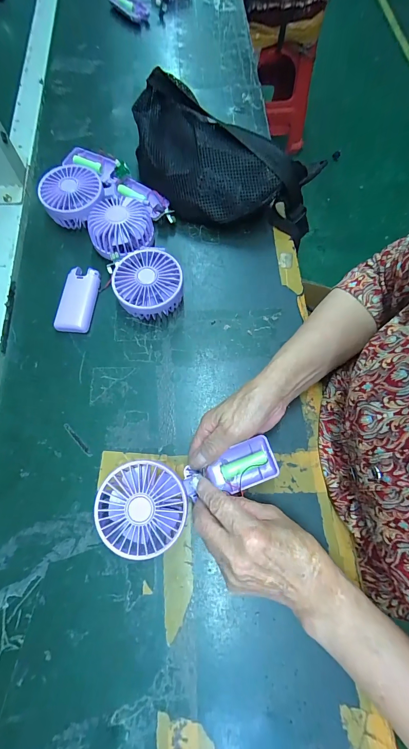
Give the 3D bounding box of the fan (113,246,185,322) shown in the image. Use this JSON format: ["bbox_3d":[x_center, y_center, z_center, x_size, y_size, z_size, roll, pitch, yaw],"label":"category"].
[{"bbox_3d":[-0.070,-0.112,0.390,0.082,0.043,0.088,0,71,0],"label":"fan"}]

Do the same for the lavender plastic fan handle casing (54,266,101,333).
[{"bbox_3d":[-0.164,-0.098,0.398,0.040,0.018,0.089,6,71,2],"label":"lavender plastic fan handle casing"}]

